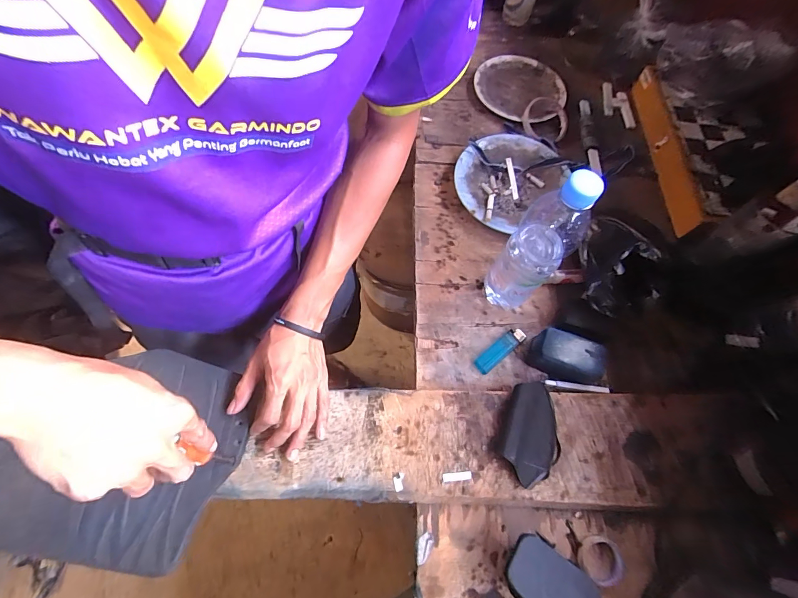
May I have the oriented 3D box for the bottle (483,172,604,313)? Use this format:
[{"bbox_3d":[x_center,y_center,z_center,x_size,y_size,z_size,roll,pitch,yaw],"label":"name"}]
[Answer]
[{"bbox_3d":[0.156,-0.052,0.442,0.064,0.237,0.052,35,71,11],"label":"bottle"}]

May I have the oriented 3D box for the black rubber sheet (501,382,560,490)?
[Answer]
[{"bbox_3d":[0.163,0.161,0.453,0.065,0.026,0.117,18,69,4],"label":"black rubber sheet"}]

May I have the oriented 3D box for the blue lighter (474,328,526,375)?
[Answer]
[{"bbox_3d":[0.138,0.070,0.514,0.081,0.010,0.025,-37,75,-15],"label":"blue lighter"}]

